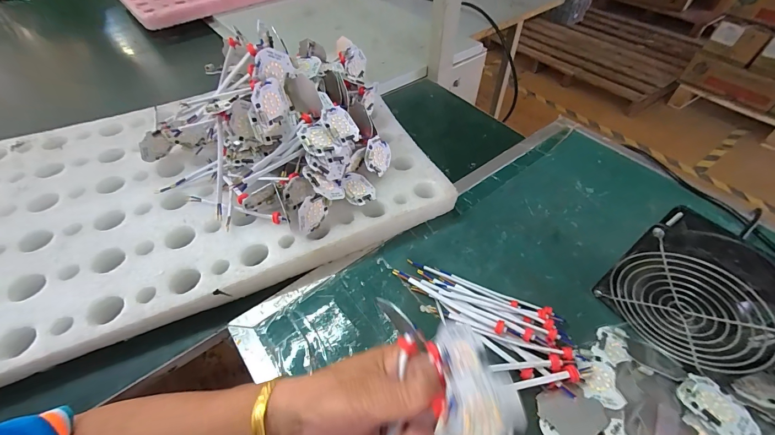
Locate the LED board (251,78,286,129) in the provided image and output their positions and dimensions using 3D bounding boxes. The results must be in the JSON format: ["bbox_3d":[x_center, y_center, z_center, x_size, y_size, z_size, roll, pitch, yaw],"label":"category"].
[{"bbox_3d":[-0.126,-0.123,0.357,0.005,0.043,0.043,12,46,28],"label":"LED board"}]

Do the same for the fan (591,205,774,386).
[{"bbox_3d":[0.267,0.073,0.290,0.046,0.116,0.118,-24,54,-18],"label":"fan"}]

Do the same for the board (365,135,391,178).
[{"bbox_3d":[-0.012,-0.078,0.424,0.006,0.048,0.046,1,77,34],"label":"board"}]

